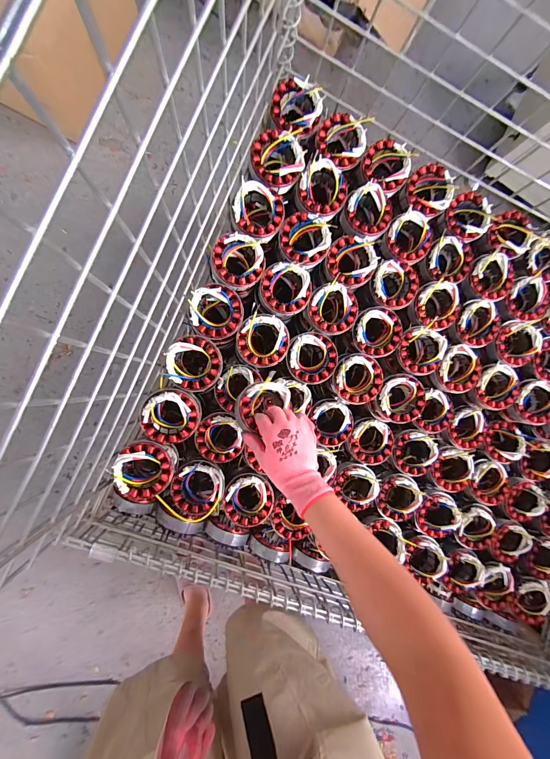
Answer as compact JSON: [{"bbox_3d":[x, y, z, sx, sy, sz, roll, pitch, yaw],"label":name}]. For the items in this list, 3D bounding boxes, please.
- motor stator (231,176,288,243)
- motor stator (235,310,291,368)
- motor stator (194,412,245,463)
[{"bbox_3d":[-0.026,-0.275,0.506,0.086,0.042,0.088,7,88,-10],"label":"motor stator"},{"bbox_3d":[-0.021,-0.063,0.517,0.086,0.047,0.084,4,89,-10],"label":"motor stator"},{"bbox_3d":[-0.098,0.103,0.542,0.079,0.039,0.086,-6,91,-10],"label":"motor stator"}]

